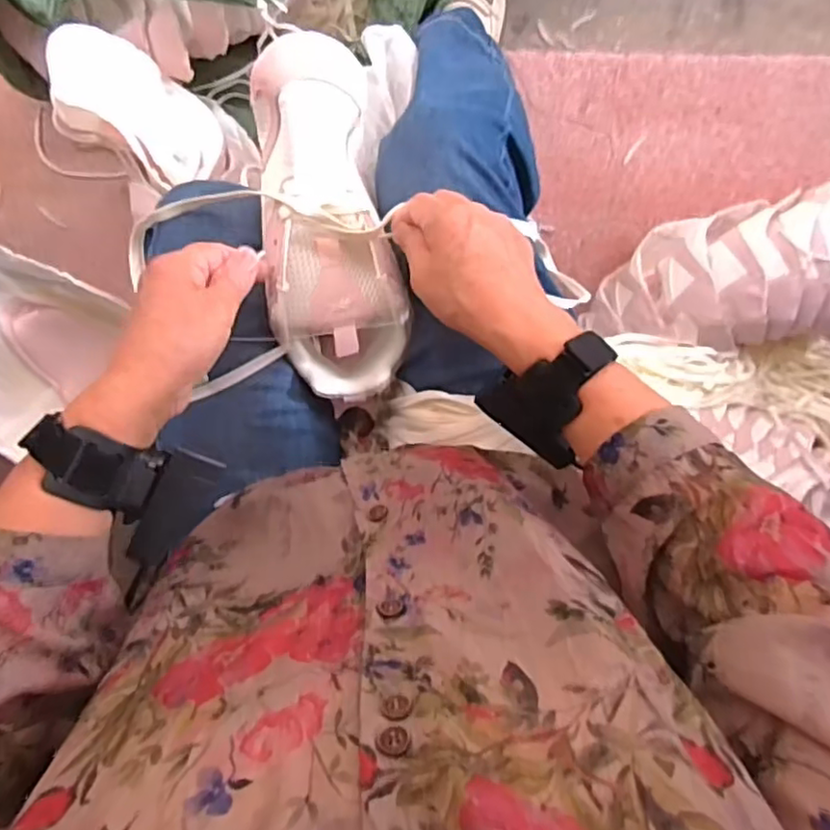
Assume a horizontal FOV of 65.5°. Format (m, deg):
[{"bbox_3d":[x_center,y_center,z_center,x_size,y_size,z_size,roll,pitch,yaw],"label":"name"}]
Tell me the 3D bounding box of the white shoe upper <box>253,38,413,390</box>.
[{"bbox_3d":[-0.057,-0.123,0.431,0.084,0.053,0.230,-6,110,4],"label":"white shoe upper"}]

